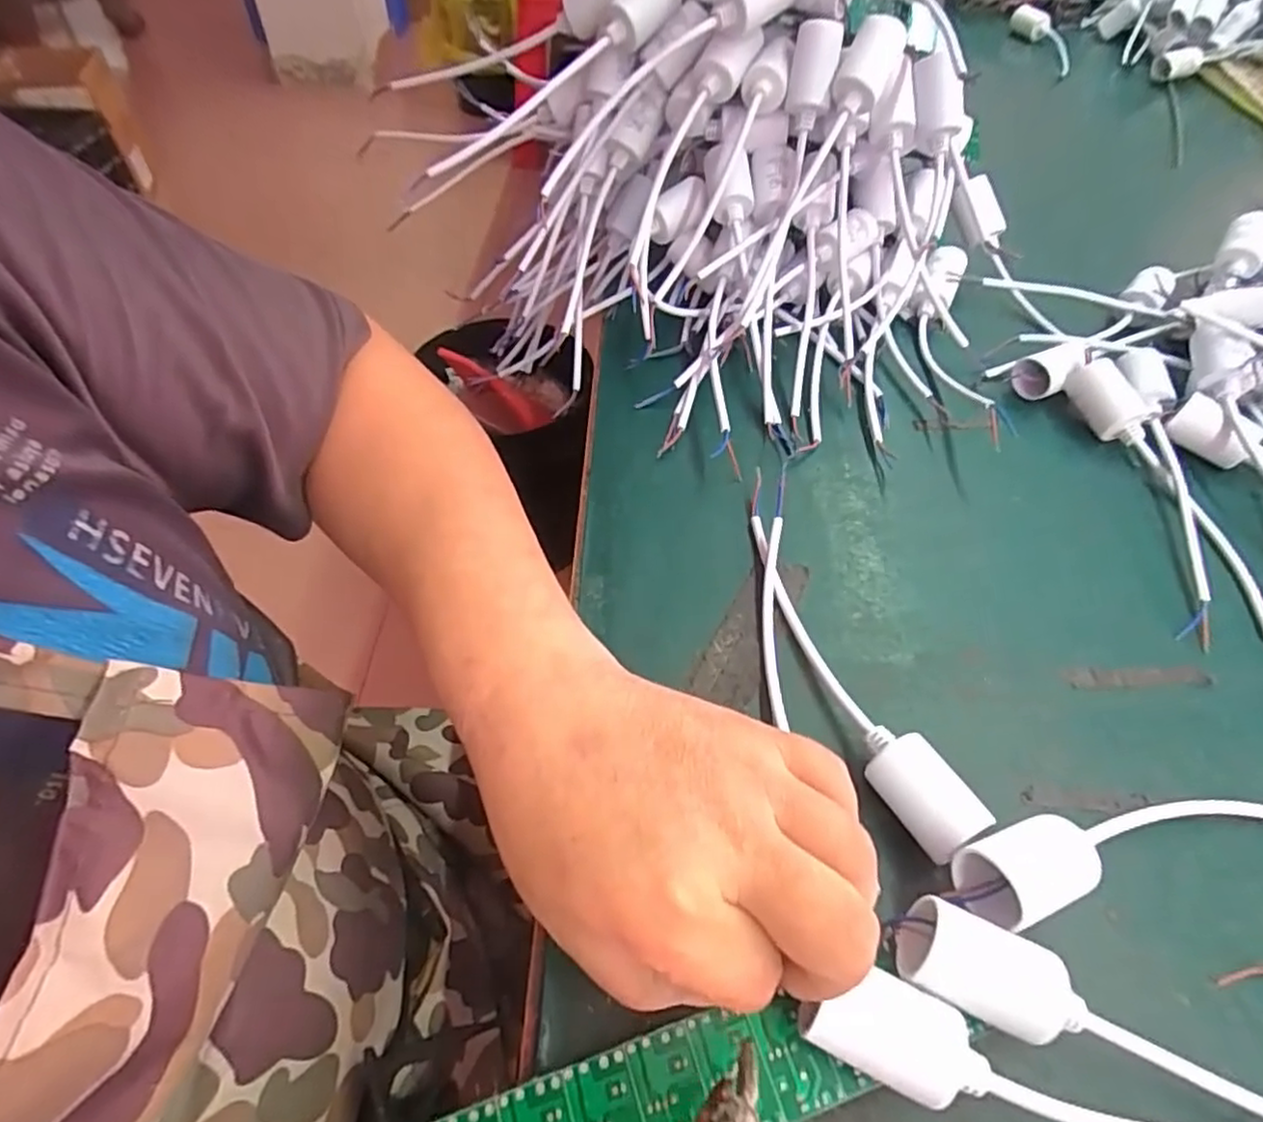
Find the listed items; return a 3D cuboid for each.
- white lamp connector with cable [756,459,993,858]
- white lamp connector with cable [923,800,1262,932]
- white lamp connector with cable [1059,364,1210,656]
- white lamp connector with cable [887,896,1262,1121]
[{"bbox_3d":[0.090,0.035,0.315,0.026,0.030,0.200,-14,54,-11],"label":"white lamp connector with cable"},{"bbox_3d":[0.209,0.106,0.258,0.220,0.040,0.032,-8,53,-7],"label":"white lamp connector with cable"},{"bbox_3d":[0.298,-0.041,0.381,0.049,0.032,0.185,1,53,0],"label":"white lamp connector with cable"},{"bbox_3d":[0.180,0.161,0.214,0.192,0.041,0.027,18,54,13],"label":"white lamp connector with cable"}]

